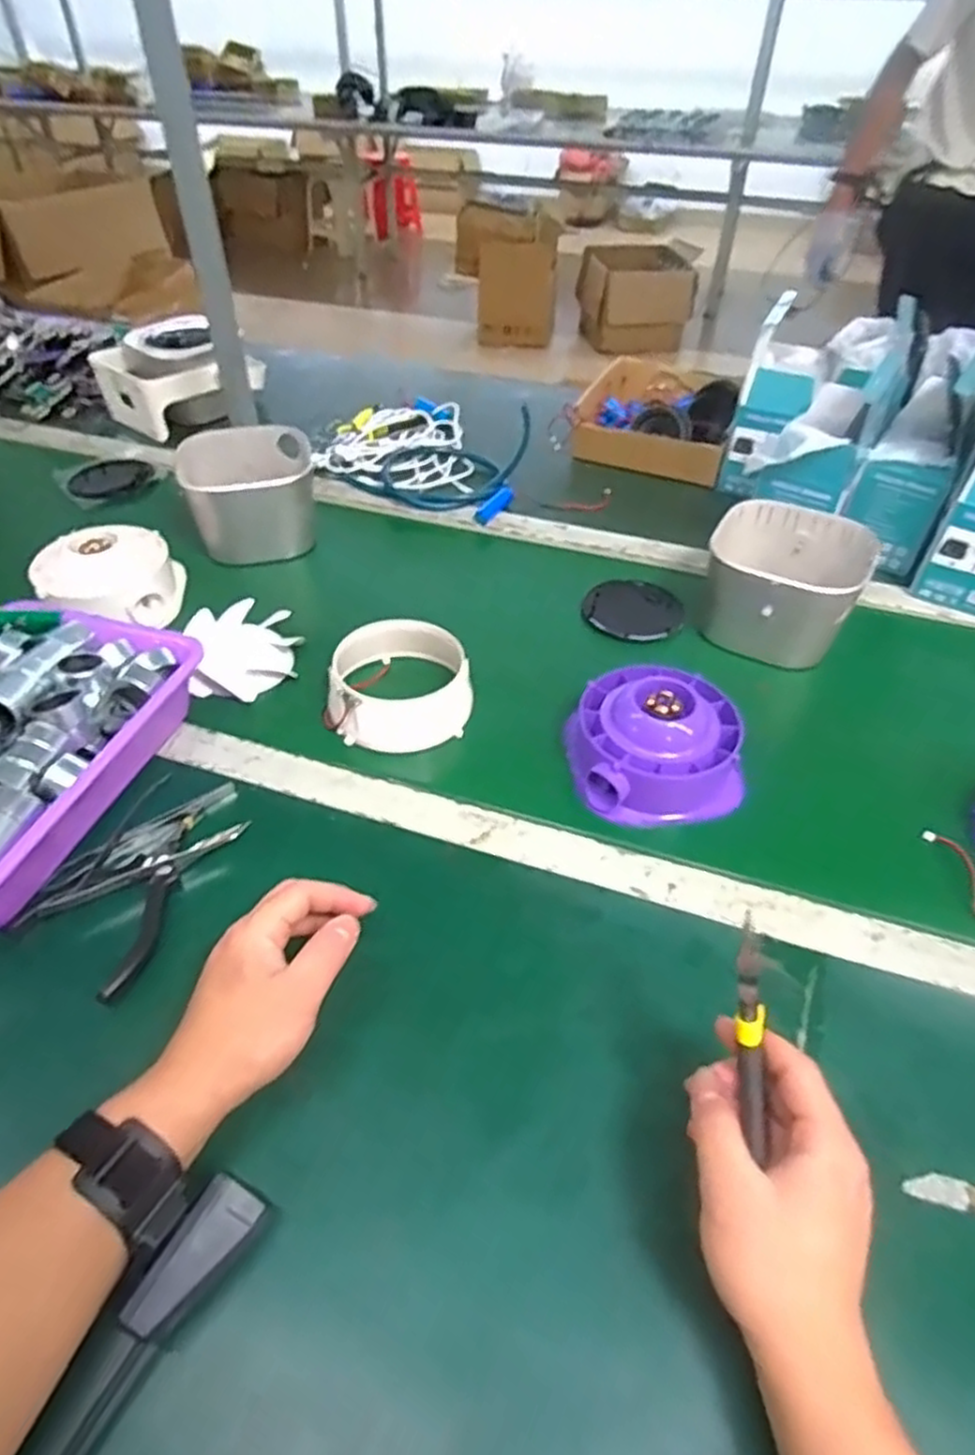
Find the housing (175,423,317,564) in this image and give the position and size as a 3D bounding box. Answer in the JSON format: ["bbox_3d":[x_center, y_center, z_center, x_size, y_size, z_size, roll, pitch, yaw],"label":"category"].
[{"bbox_3d":[-0.272,-0.269,0.844,0.136,0.092,0.146,-10,46,-10],"label":"housing"}]

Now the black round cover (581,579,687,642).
[{"bbox_3d":[0.159,-0.127,0.792,0.105,0.013,0.105,0,45,0],"label":"black round cover"}]

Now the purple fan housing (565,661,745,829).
[{"bbox_3d":[0.136,0.004,0.598,0.130,0.064,0.130,0,45,0],"label":"purple fan housing"}]

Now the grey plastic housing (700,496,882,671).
[{"bbox_3d":[0.294,-0.143,0.733,0.140,0.091,0.151,17,47,16],"label":"grey plastic housing"}]

